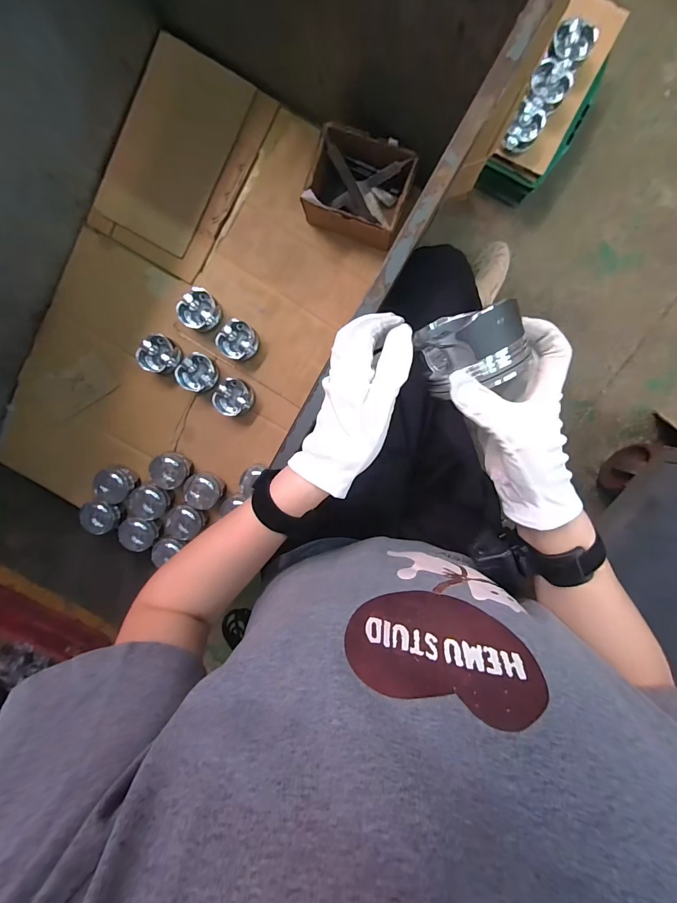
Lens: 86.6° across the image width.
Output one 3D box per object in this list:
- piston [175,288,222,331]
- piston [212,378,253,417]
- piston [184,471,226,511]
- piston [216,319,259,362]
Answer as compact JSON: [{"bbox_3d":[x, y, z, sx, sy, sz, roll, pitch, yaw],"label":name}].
[{"bbox_3d":[-0.311,-0.317,0.815,0.079,0.053,0.086,1,99,4],"label":"piston"},{"bbox_3d":[-0.247,-0.127,0.834,0.080,0.062,0.082,1,99,4],"label":"piston"},{"bbox_3d":[-0.326,0.094,0.870,0.084,0.059,0.084,1,99,4],"label":"piston"},{"bbox_3d":[-0.227,-0.249,0.820,0.077,0.046,0.083,1,99,4],"label":"piston"}]

